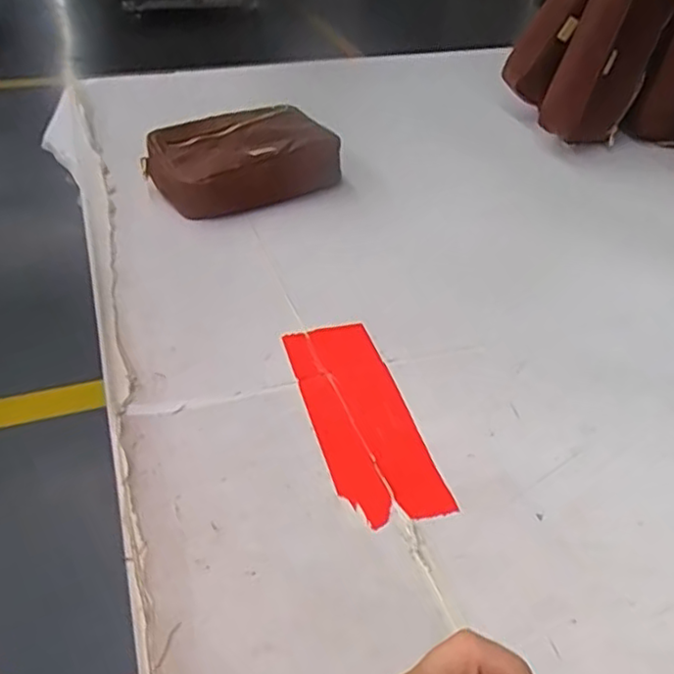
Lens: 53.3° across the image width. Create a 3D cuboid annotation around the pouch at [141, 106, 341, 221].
[{"bbox_3d":[-0.108,-0.196,0.726,0.184,0.057,0.127,-15,42,-22],"label":"pouch"}]

